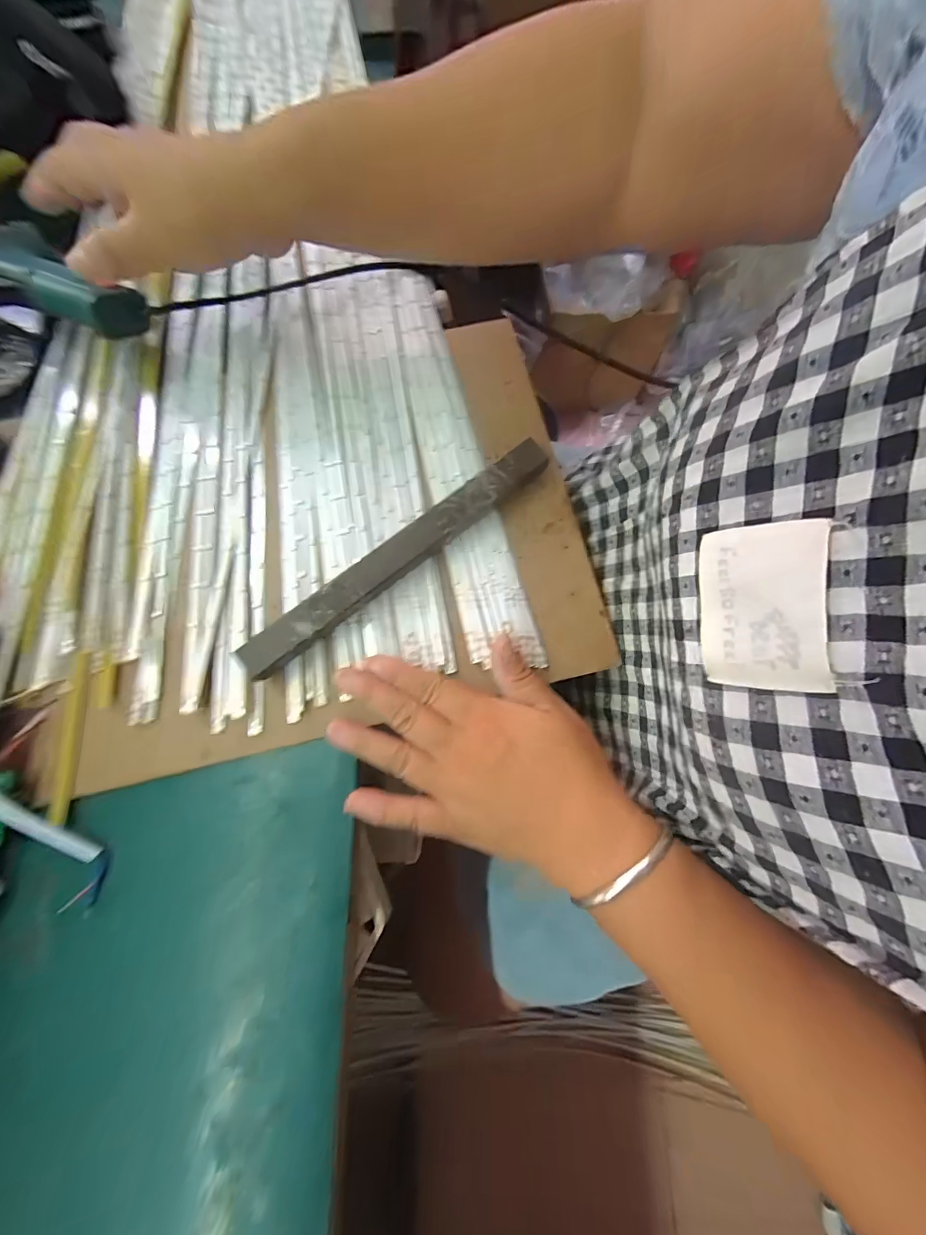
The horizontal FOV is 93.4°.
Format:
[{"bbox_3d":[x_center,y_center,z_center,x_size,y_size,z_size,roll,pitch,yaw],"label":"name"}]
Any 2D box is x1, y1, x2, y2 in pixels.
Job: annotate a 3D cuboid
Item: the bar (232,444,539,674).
[{"bbox_3d":[-0.036,-0.038,0.264,0.214,0.021,0.025,-38,80,-9],"label":"bar"}]

